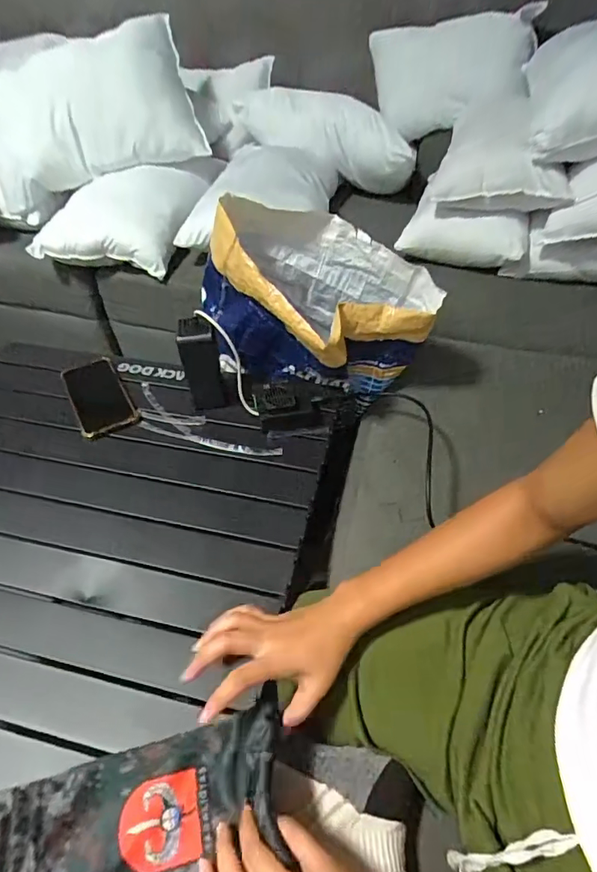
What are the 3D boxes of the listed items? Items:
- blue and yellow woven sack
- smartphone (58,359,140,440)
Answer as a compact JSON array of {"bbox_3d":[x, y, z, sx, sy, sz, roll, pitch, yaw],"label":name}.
[{"bbox_3d":[0.029,-0.202,0.728,0.318,0.216,0.232,32,54,28],"label":"blue and yellow woven sack"},{"bbox_3d":[-0.306,-0.062,0.734,0.081,0.015,0.178,-24,50,-20],"label":"smartphone"}]

